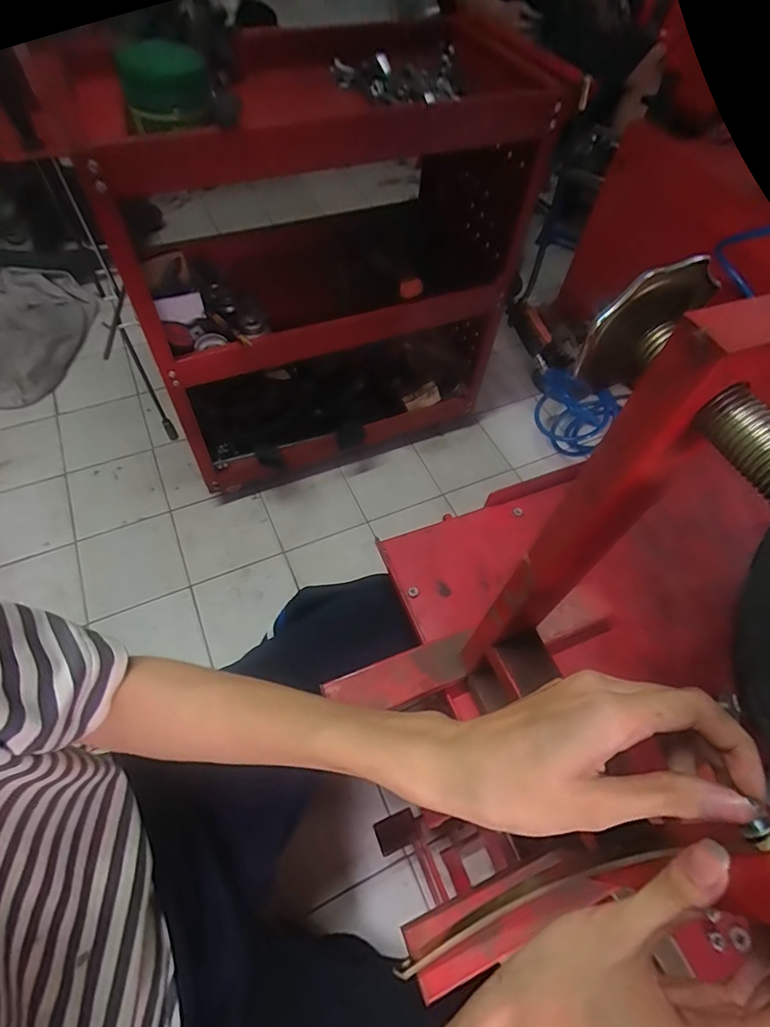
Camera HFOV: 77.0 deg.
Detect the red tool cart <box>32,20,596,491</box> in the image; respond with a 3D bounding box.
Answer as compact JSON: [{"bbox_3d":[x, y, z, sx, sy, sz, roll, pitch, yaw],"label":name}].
[{"bbox_3d":[-0.114,-0.439,0.969,0.697,0.644,0.365,-22,61,-17],"label":"red tool cart"}]

